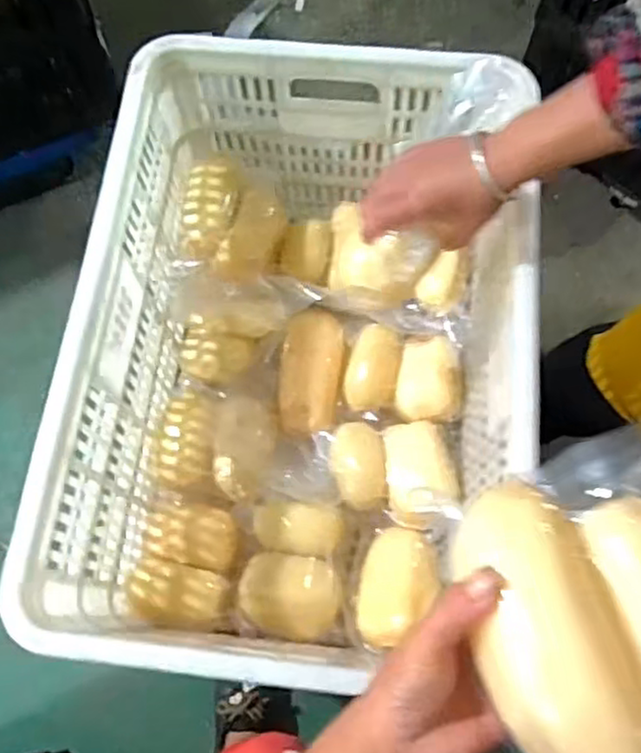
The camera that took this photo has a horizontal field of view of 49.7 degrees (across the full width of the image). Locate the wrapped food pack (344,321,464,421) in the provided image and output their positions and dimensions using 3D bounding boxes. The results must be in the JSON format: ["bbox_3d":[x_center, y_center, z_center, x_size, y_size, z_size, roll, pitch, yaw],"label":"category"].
[{"bbox_3d":[0.105,-0.009,0.849,0.143,0.049,0.114,13,72,4],"label":"wrapped food pack"}]

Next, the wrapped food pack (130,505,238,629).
[{"bbox_3d":[-0.155,0.208,0.781,0.111,0.036,0.139,7,72,2],"label":"wrapped food pack"}]

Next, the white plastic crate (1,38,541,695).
[{"bbox_3d":[-0.019,-0.024,0.746,0.394,0.282,0.586,6,71,2],"label":"white plastic crate"}]

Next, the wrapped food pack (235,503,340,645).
[{"bbox_3d":[-0.034,0.216,0.779,0.117,0.054,0.147,3,71,1],"label":"wrapped food pack"}]

